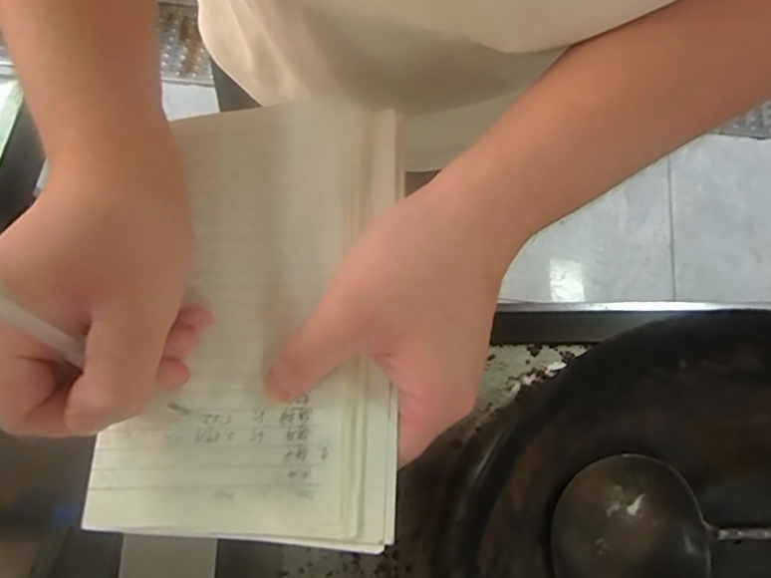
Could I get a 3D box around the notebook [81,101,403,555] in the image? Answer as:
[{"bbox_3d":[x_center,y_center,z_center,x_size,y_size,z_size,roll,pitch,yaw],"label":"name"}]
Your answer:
[{"bbox_3d":[-0.058,0.007,0.256,0.126,0.023,0.198,3,73,1],"label":"notebook"}]

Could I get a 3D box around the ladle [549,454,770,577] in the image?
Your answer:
[{"bbox_3d":[0.346,0.145,0.328,0.485,0.064,0.132,-14,71,21],"label":"ladle"}]

